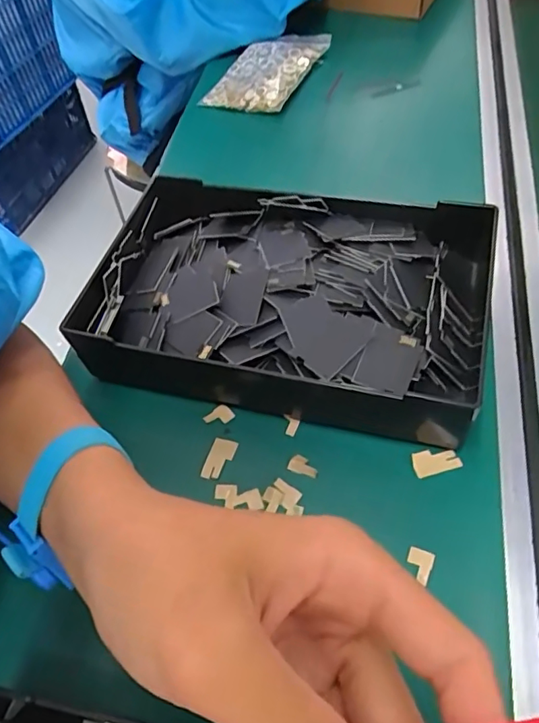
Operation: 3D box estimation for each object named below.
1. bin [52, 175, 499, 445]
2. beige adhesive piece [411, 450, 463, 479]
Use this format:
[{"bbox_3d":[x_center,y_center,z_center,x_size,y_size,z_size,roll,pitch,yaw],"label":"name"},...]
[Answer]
[{"bbox_3d":[0.014,-0.044,0.371,0.254,0.057,0.155,10,57,12],"label":"bin"},{"bbox_3d":[0.099,0.059,0.321,0.027,0.004,0.015,-13,55,-3],"label":"beige adhesive piece"}]

